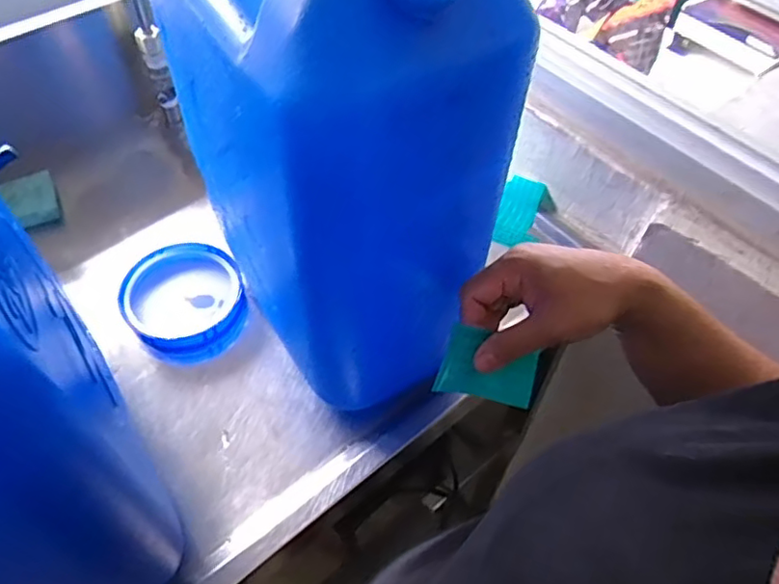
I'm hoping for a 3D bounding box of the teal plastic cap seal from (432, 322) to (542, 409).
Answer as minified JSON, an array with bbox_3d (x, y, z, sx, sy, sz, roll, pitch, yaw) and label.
[{"bbox_3d":[0.071,0.052,0.435,0.069,0.048,0.004,15,10,-10],"label":"teal plastic cap seal"}]

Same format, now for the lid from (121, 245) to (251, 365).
[{"bbox_3d":[-0.216,0.011,0.666,0.119,0.035,0.135,-30,60,-22],"label":"lid"}]

